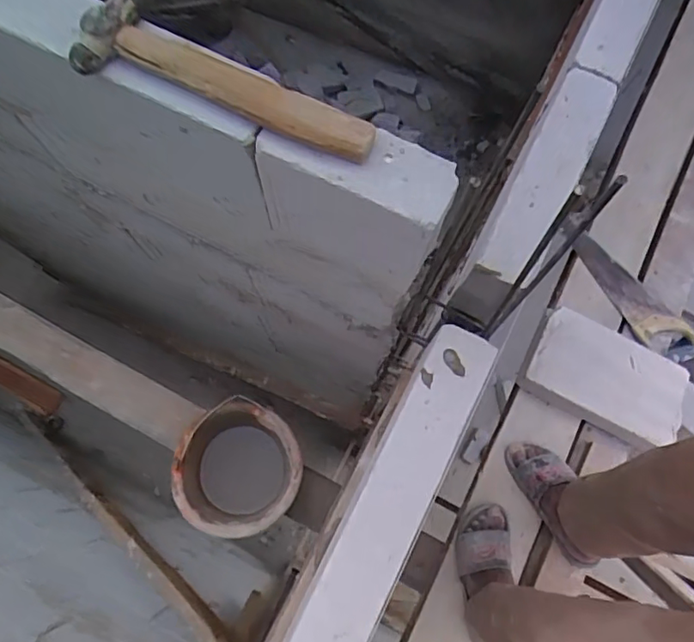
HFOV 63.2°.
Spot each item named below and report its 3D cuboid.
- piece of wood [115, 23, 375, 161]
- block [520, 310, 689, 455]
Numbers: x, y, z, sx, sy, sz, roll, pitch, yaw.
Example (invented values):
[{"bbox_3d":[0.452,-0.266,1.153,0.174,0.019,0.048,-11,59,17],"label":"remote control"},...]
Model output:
[{"bbox_3d":[-0.091,-0.207,0.508,0.245,0.024,0.040,26,77,6],"label":"piece of wood"},{"bbox_3d":[0.582,0.118,1.268,0.345,0.076,0.218,28,77,6],"label":"block"}]

